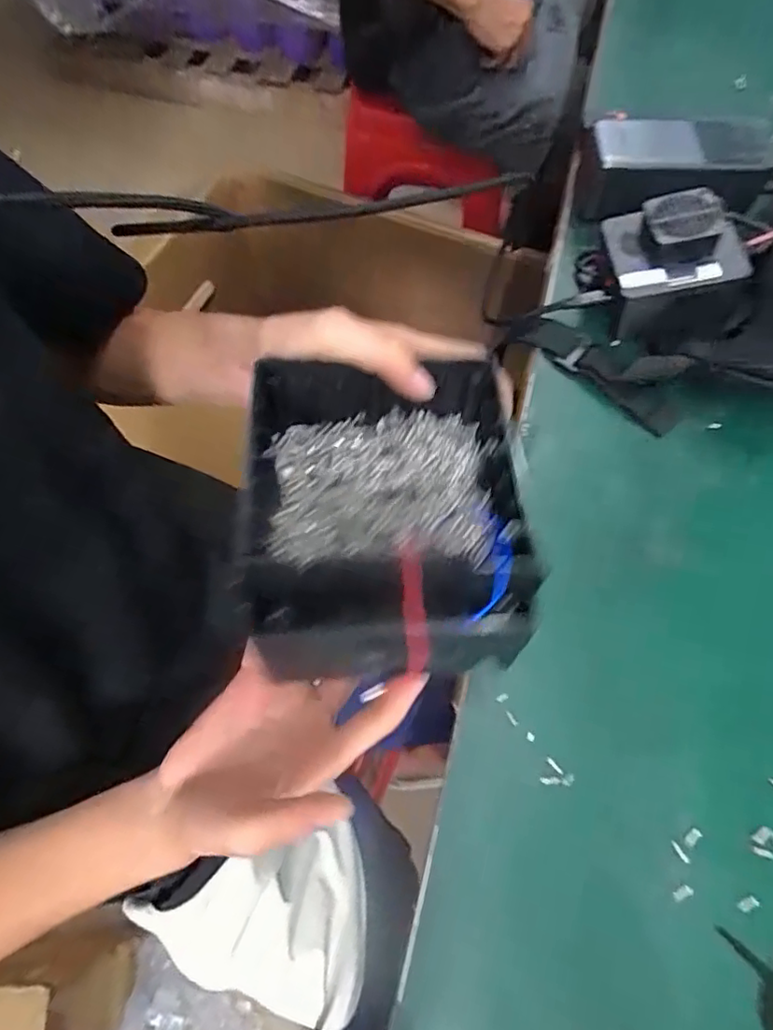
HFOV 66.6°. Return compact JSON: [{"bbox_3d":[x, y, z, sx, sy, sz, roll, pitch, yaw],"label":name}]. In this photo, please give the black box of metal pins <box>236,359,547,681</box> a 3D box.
[{"bbox_3d":[-0.003,-0.005,0.268,0.123,0.057,0.145,0,66,2],"label":"black box of metal pins"}]

